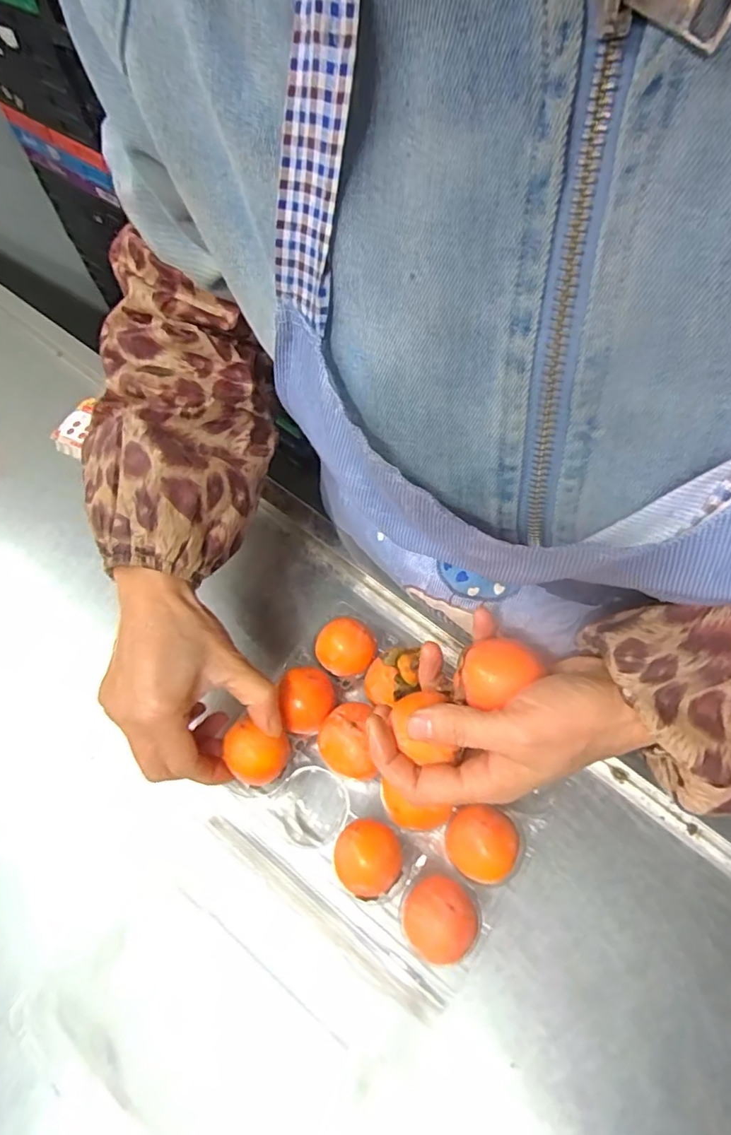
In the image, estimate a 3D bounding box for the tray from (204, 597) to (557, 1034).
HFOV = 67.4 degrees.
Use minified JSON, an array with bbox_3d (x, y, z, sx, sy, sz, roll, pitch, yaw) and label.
[{"bbox_3d":[0.009,0.129,0.337,0.181,0.063,0.166,31,69,18],"label":"tray"}]

